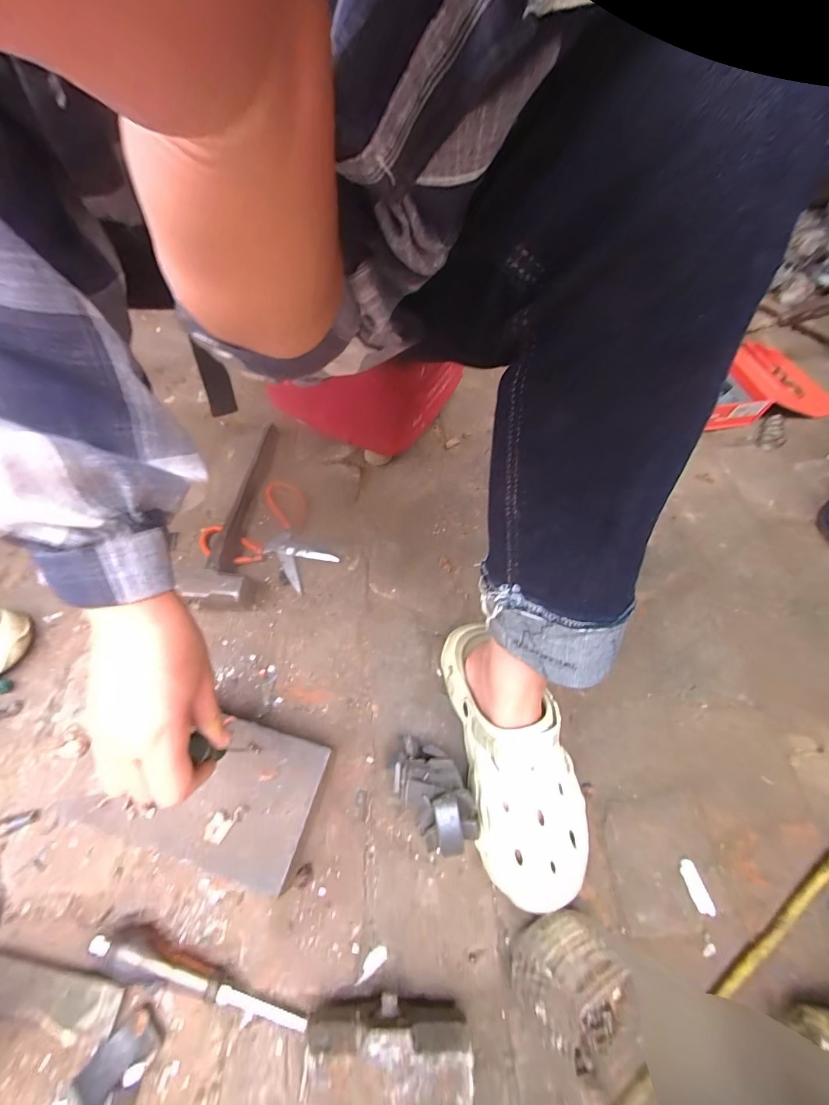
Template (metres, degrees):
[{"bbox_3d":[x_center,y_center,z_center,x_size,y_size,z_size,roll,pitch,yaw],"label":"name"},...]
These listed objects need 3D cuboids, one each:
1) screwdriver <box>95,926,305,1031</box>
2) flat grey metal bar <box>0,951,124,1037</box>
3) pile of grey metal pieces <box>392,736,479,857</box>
[{"bbox_3d":[-0.187,0.371,0.351,0.191,0.024,0.025,18,59,9],"label":"screwdriver"},{"bbox_3d":[-0.320,0.373,0.347,0.143,0.013,0.038,10,74,1],"label":"flat grey metal bar"},{"bbox_3d":[0.018,0.239,0.410,0.061,0.078,0.102,-31,64,-20],"label":"pile of grey metal pieces"}]

